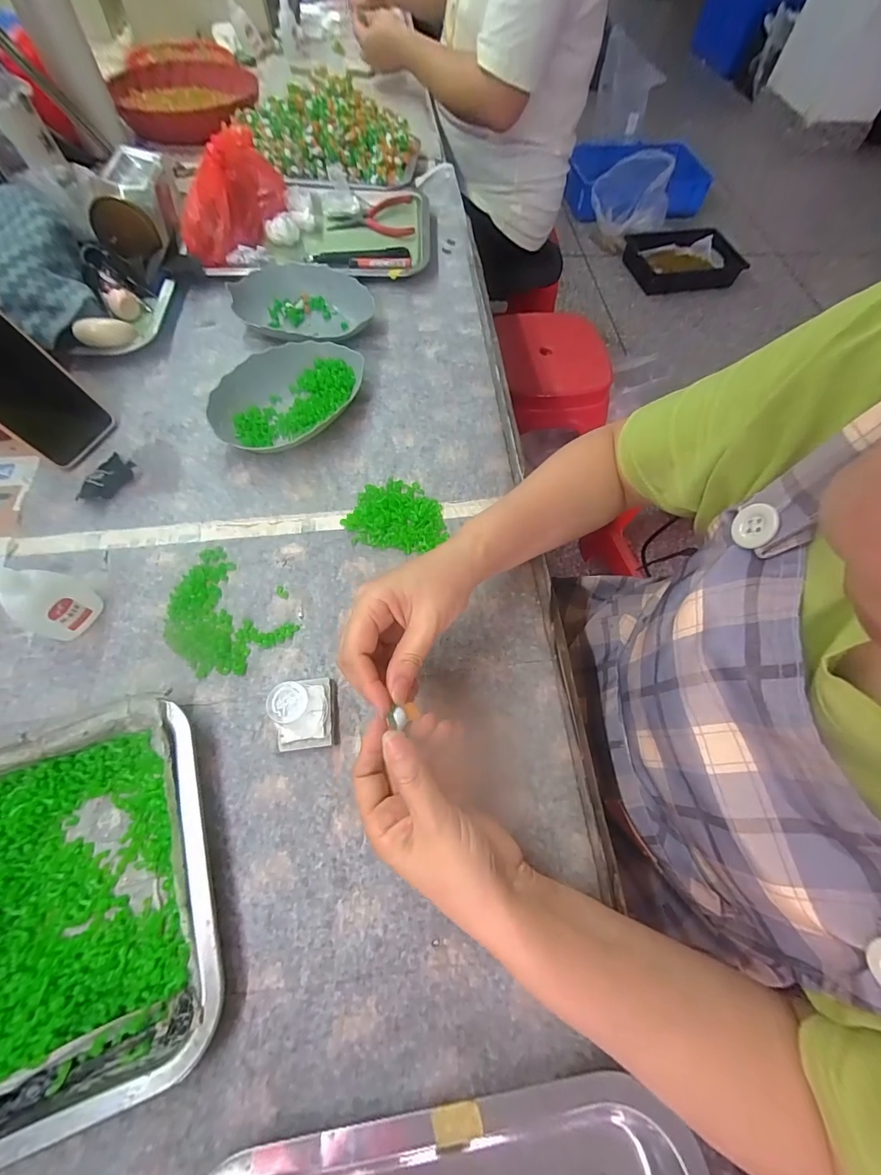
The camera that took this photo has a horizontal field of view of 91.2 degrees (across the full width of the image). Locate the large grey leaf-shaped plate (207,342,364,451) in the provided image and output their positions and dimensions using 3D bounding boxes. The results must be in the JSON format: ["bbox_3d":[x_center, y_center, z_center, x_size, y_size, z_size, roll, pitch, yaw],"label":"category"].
[{"bbox_3d":[-0.158,-0.201,0.450,0.164,0.032,0.100,-41,72,-18],"label":"large grey leaf-shaped plate"}]

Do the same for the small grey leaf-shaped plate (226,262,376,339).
[{"bbox_3d":[-0.164,-0.342,0.517,0.165,0.031,0.117,-2,65,-2],"label":"small grey leaf-shaped plate"}]

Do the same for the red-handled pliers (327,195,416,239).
[{"bbox_3d":[-0.099,-0.526,0.613,0.119,0.016,0.087,-3,65,-3],"label":"red-handled pliers"}]

